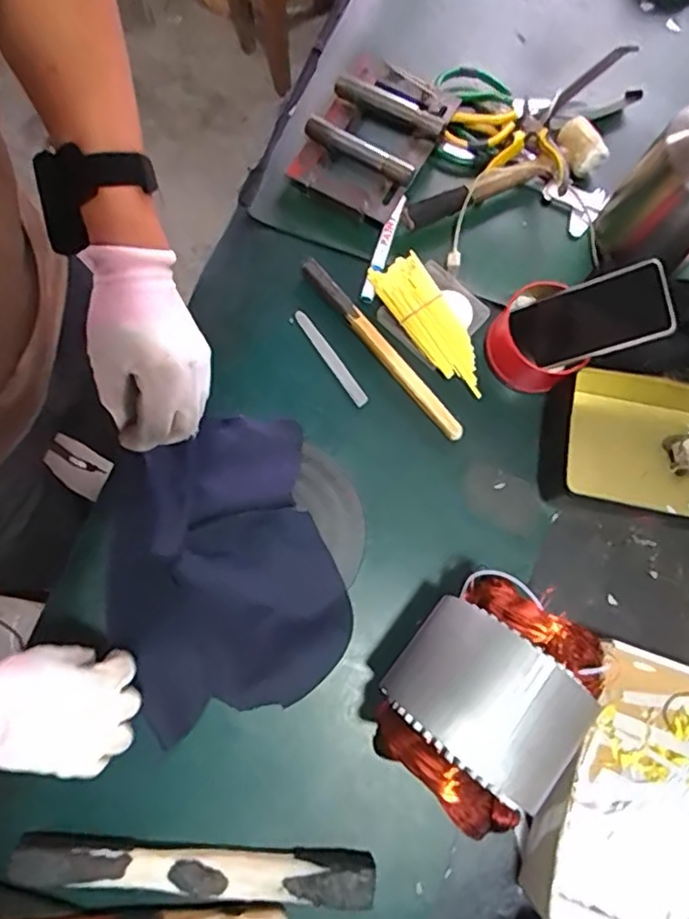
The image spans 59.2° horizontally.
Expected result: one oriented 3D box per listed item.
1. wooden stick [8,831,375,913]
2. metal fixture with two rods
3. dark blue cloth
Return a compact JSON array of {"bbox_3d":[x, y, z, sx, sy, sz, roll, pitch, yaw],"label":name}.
[{"bbox_3d":[-0.134,0.368,0.547,0.315,0.040,0.037,5,76,0],"label":"wooden stick"},{"bbox_3d":[0.035,-0.382,0.720,0.131,0.049,0.189,28,77,6],"label":"metal fixture with two rods"},{"bbox_3d":[-0.125,0.109,0.622,0.216,0.040,0.285,-16,78,-5],"label":"dark blue cloth"}]

